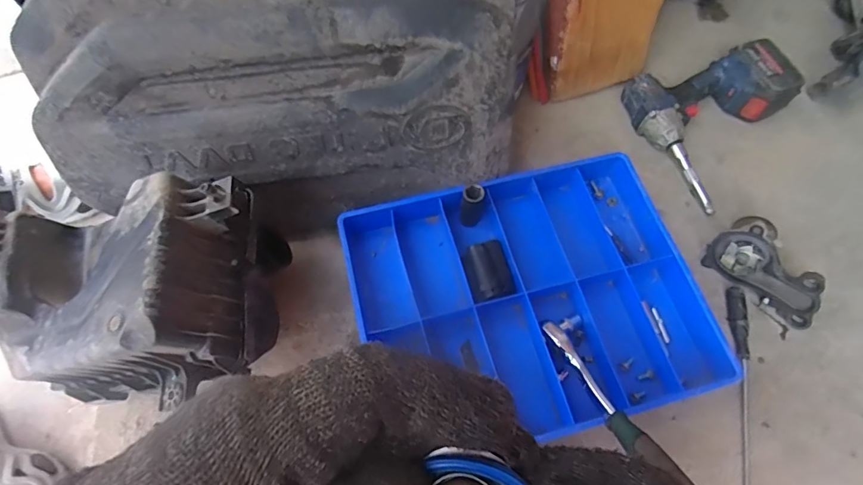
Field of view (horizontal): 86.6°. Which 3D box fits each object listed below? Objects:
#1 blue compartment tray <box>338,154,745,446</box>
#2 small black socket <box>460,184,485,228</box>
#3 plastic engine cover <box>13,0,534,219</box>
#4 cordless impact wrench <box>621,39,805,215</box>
[{"bbox_3d":[0.129,0.073,0.625,0.456,0.054,0.348,-13,66,-7],"label":"blue compartment tray"},{"bbox_3d":[0.060,-0.054,0.667,0.031,0.077,0.033,0,65,-1],"label":"small black socket"},{"bbox_3d":[-0.153,-0.192,0.571,0.596,0.361,0.084,-7,29,-7],"label":"plastic engine cover"},{"bbox_3d":[0.484,-0.215,0.757,0.268,0.075,0.247,-26,68,-13],"label":"cordless impact wrench"}]

